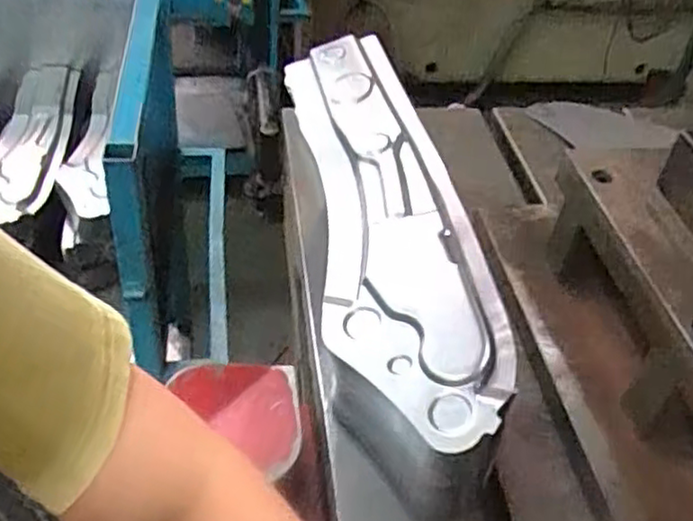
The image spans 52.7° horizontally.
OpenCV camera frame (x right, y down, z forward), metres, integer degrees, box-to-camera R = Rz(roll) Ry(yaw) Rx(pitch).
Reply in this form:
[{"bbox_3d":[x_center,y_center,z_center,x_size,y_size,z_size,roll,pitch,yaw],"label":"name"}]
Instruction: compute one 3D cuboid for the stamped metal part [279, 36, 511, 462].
[{"bbox_3d":[0.032,-0.044,0.613,0.139,0.045,0.451,-16,53,7],"label":"stamped metal part"}]

